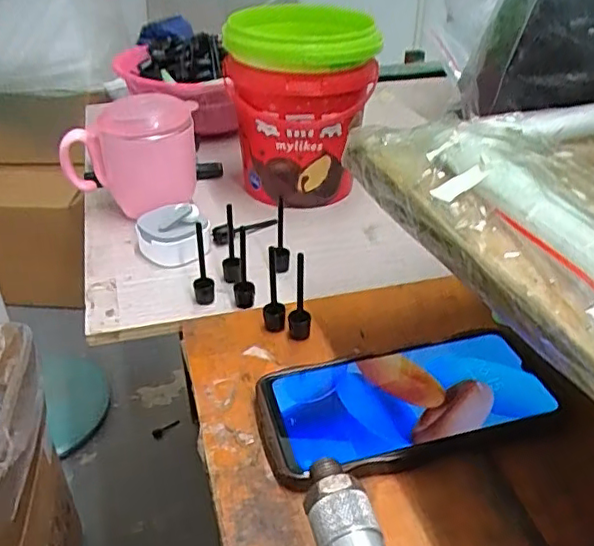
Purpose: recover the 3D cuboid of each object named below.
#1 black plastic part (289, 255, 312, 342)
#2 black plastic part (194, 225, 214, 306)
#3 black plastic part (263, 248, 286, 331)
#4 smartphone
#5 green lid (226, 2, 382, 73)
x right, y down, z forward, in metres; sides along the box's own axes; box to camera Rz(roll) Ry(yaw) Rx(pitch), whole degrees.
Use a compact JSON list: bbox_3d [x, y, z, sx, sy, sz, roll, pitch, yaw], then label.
[{"bbox_3d":[0.002,0.017,0.390,0.014,0.063,0.011,1,34,1],"label":"black plastic part"},{"bbox_3d":[-0.068,-0.006,0.432,0.014,0.064,0.013,-4,35,-7],"label":"black plastic part"},{"bbox_3d":[-0.015,0.013,0.399,0.014,0.060,0.014,-2,34,-3],"label":"black plastic part"},{"bbox_3d":[0.061,0.074,0.349,0.162,0.018,0.075,-8,35,-13],"label":"smartphone"},{"bbox_3d":[0.003,-0.211,0.537,0.128,0.028,0.149,1,34,1],"label":"green lid"}]

